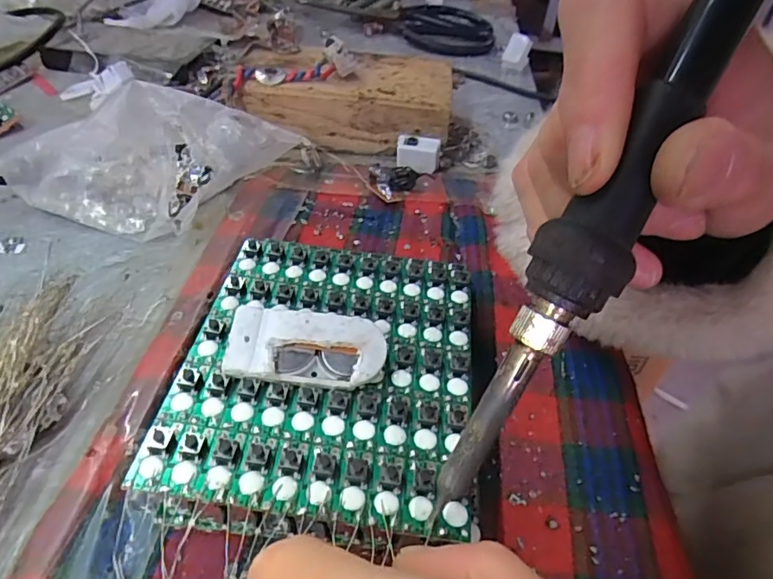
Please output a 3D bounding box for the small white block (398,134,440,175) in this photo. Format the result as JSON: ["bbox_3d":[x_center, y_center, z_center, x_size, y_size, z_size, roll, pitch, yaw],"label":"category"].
[{"bbox_3d":[0.020,-0.085,0.332,0.026,0.017,0.013,9,44,4],"label":"small white block"}]

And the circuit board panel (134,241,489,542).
[{"bbox_3d":[-0.026,0.018,0.178,0.108,0.015,0.107,8,42,1],"label":"circuit board panel"}]

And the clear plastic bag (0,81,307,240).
[{"bbox_3d":[-0.123,-0.064,0.268,0.145,0.057,0.049,-10,43,3],"label":"clear plastic bag"}]

